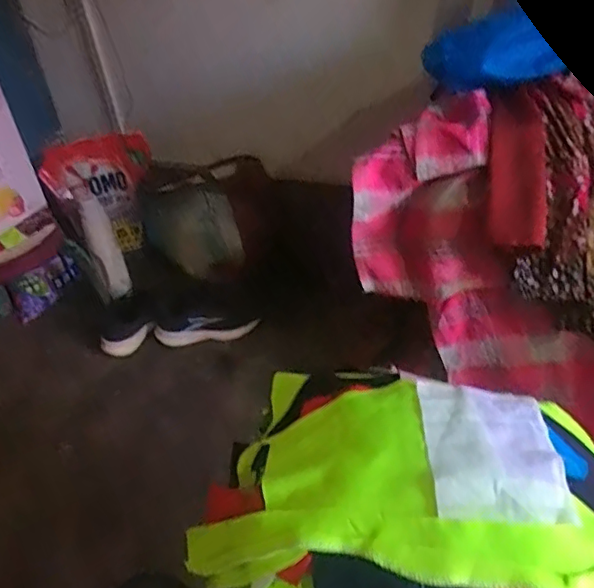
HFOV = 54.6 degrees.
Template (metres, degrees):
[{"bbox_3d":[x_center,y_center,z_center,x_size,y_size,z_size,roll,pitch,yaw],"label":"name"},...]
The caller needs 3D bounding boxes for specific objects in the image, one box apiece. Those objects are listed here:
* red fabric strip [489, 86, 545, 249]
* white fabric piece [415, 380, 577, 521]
[{"bbox_3d":[0.274,-0.161,0.720,0.063,0.026,0.205,1,81,6],"label":"red fabric strip"},{"bbox_3d":[0.159,0.126,0.475,0.104,0.029,0.138,-2,38,5],"label":"white fabric piece"}]

